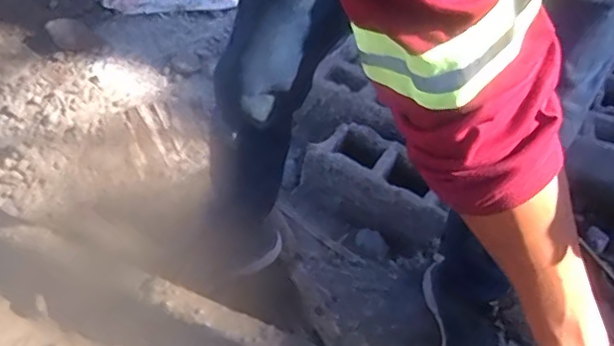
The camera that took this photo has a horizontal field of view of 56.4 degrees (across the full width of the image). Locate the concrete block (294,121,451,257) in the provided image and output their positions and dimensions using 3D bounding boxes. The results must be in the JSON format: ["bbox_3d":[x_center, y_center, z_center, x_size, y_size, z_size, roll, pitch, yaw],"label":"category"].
[{"bbox_3d":[0.148,0.024,1.187,0.304,0.173,0.143,28,53,18],"label":"concrete block"}]

